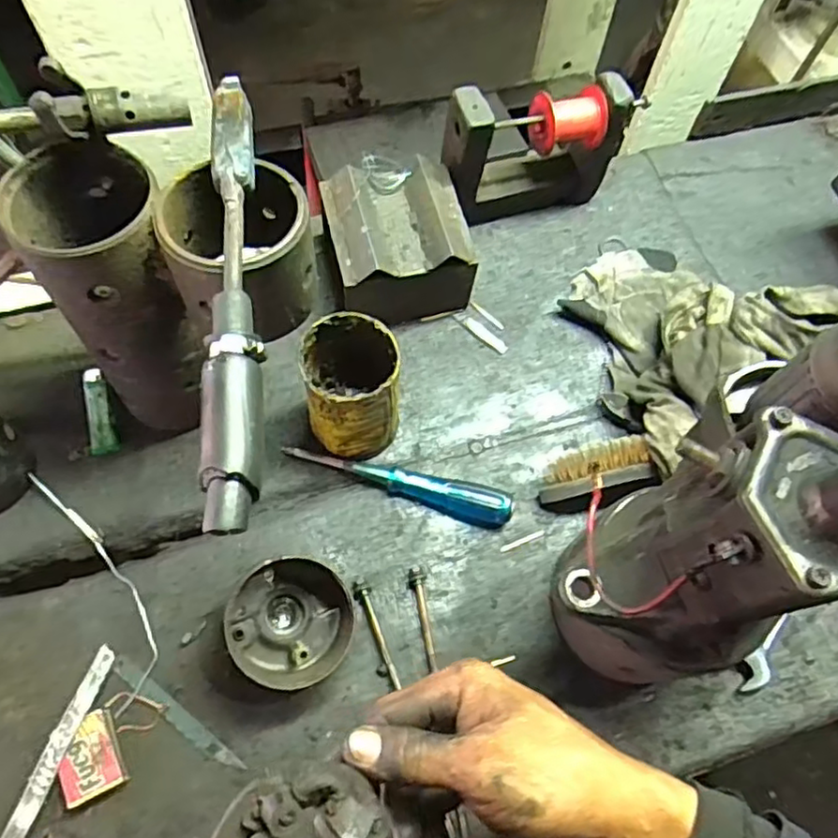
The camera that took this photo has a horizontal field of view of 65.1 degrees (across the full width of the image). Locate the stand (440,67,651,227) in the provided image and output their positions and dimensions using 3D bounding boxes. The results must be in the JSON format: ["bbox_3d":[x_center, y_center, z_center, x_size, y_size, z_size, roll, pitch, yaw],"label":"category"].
[{"bbox_3d":[0.111,-0.252,0.624,0.188,0.138,0.051,-16,66,-11],"label":"stand"}]

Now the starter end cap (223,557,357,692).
[{"bbox_3d":[-0.093,0.152,0.485,0.090,0.054,0.087,1,64,-3],"label":"starter end cap"}]

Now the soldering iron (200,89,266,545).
[{"bbox_3d":[-0.098,-0.075,0.349,0.027,0.025,0.271,-3,64,-5],"label":"soldering iron"}]

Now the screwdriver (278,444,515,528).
[{"bbox_3d":[-0.016,0.051,0.546,0.190,0.022,0.026,16,64,5],"label":"screwdriver"}]

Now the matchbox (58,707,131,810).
[{"bbox_3d":[-0.229,0.235,0.458,0.039,0.013,0.052,-23,67,-14],"label":"matchbox"}]

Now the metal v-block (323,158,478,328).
[{"bbox_3d":[-0.019,-0.158,0.603,0.121,0.091,0.137,-15,65,-10],"label":"metal v-block"}]

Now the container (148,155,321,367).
[{"bbox_3d":[-0.110,-0.098,0.407,0.093,0.084,0.094,1,64,-3],"label":"container"}]

